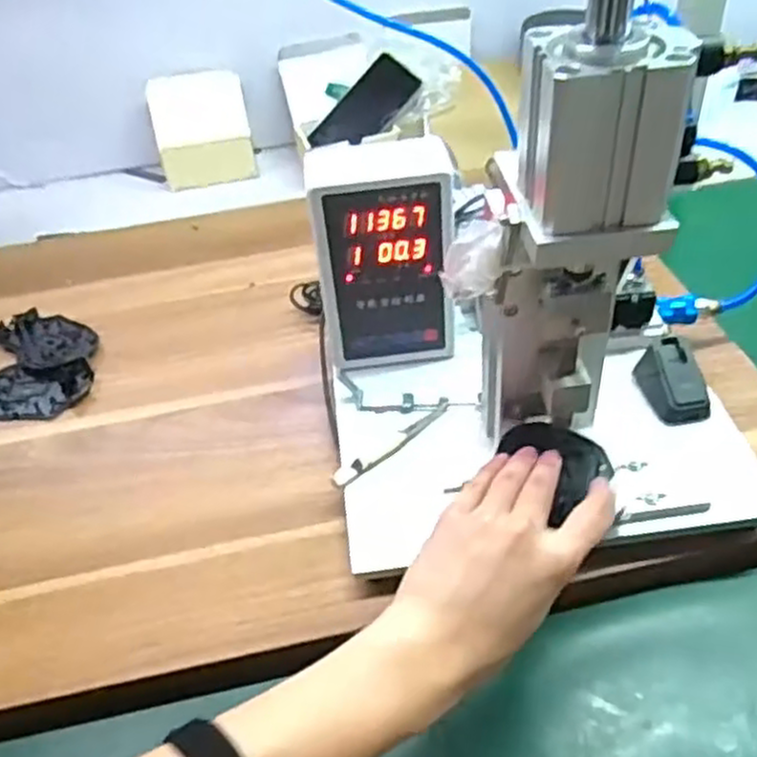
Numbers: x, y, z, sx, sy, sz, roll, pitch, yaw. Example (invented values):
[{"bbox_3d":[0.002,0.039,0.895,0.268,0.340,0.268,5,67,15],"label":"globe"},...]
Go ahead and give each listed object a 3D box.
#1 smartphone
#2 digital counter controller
[{"bbox_3d":[-0.017,-0.364,1.029,0.071,0.008,0.154,42,94,9],"label":"smartphone"},{"bbox_3d":[0.003,-0.097,0.618,0.110,0.174,0.063,-8,43,-3],"label":"digital counter controller"}]

